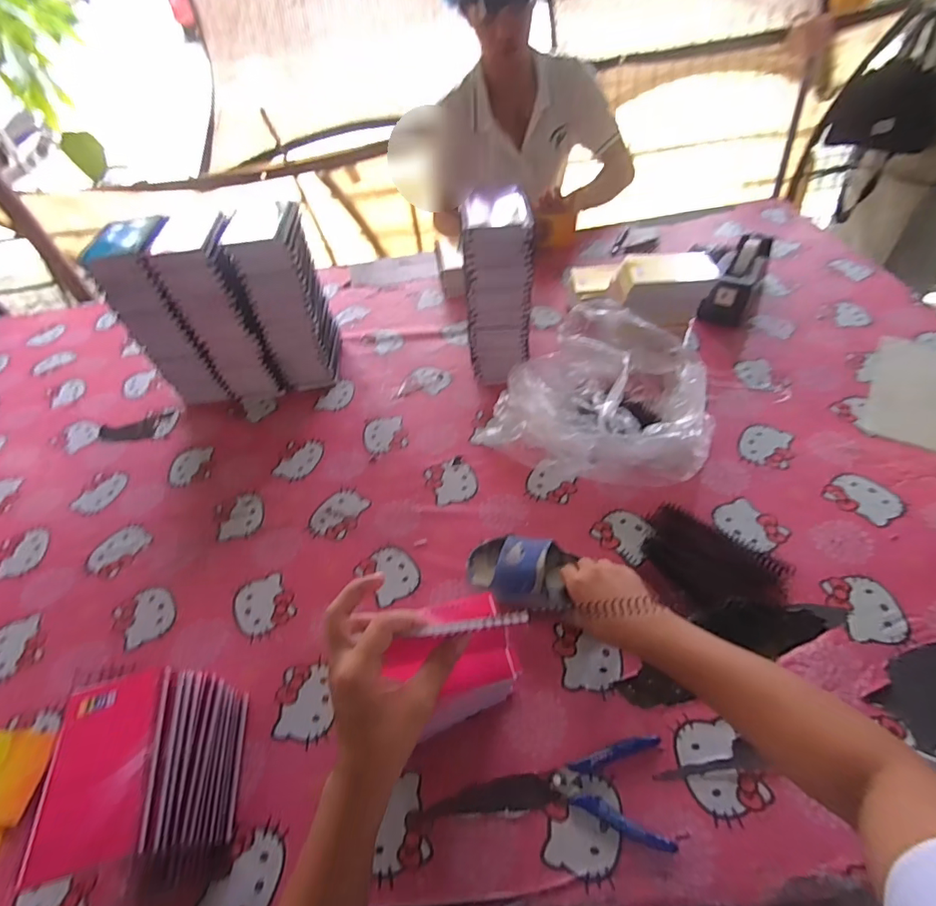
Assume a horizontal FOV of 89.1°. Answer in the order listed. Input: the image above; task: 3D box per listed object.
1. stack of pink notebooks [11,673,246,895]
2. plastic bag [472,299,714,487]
[{"bbox_3d":[-0.283,0.290,0.436,0.088,0.151,0.135,-9,50,-1],"label":"stack of pink notebooks"},{"bbox_3d":[0.218,-0.088,0.732,0.299,0.110,0.286,26,57,25],"label":"plastic bag"}]

